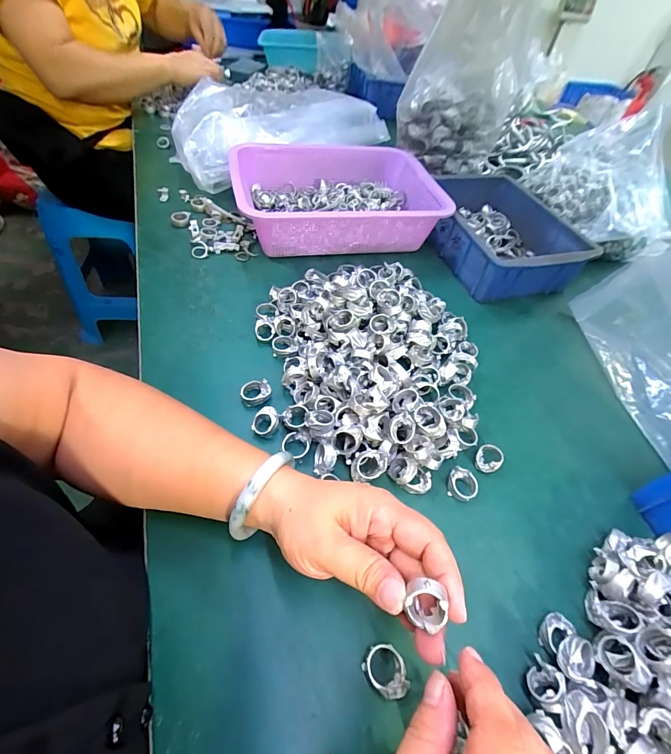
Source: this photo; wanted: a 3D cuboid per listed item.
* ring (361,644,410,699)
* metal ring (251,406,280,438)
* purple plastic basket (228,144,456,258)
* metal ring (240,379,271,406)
[{"bbox_3d":[0.034,0.194,0.237,0.024,0.010,0.031,-27,60,-25],"label":"ring"},{"bbox_3d":[-0.066,0.043,0.341,0.026,0.013,0.022,-23,59,-23],"label":"metal ring"},{"bbox_3d":[0.007,-0.272,0.549,0.289,0.077,0.206,-9,54,-14],"label":"purple plastic basket"},{"bbox_3d":[-0.080,0.016,0.364,0.029,0.016,0.020,-17,57,-19],"label":"metal ring"}]

